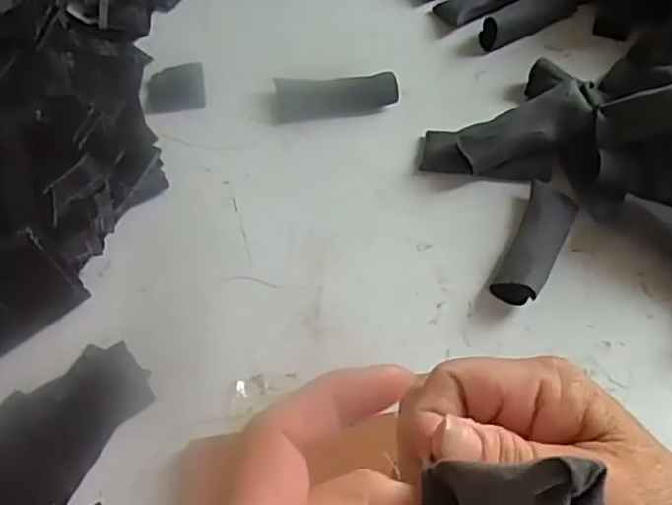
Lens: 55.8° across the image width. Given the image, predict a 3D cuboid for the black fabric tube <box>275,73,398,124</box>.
[{"bbox_3d":[0.000,-0.139,0.561,0.105,0.020,0.041,-3,59,0],"label":"black fabric tube"}]

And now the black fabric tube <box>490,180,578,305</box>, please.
[{"bbox_3d":[0.150,-0.010,0.472,0.036,0.025,0.106,22,62,14],"label":"black fabric tube"}]

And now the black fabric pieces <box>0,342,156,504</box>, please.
[{"bbox_3d":[-0.198,0.132,0.409,0.097,0.008,0.170,21,62,14],"label":"black fabric pieces"}]

